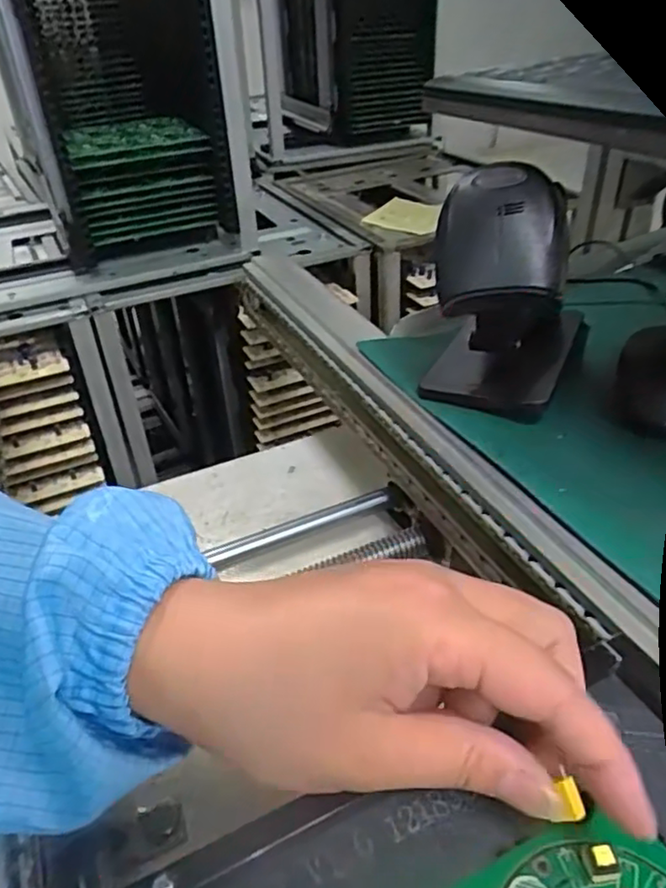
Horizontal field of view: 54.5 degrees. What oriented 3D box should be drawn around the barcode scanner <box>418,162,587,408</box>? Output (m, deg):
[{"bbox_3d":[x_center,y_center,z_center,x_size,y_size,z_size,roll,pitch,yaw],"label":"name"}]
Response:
[{"bbox_3d":[0.101,-0.083,0.376,0.085,0.128,0.070,8,38,14],"label":"barcode scanner"}]

